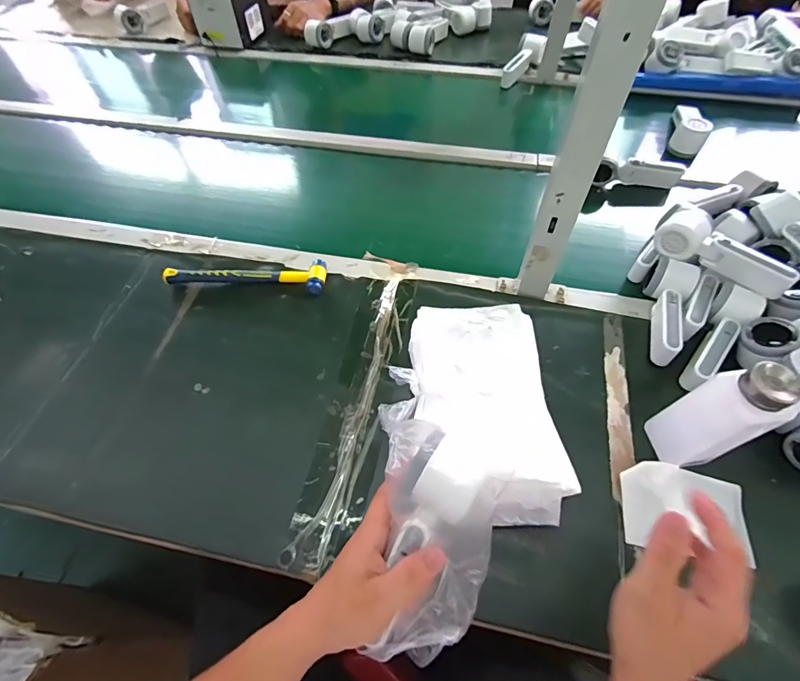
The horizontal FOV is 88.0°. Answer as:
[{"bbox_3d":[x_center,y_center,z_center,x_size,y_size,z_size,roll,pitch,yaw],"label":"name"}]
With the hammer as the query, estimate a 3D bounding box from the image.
[{"bbox_3d":[-0.234,-0.105,0.638,0.241,0.023,0.057,4,61,5],"label":"hammer"}]

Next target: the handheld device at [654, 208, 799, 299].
[{"bbox_3d":[0.448,-0.123,0.570,0.080,0.046,0.169,-34,63,-19],"label":"handheld device"}]

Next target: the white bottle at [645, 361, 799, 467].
[{"bbox_3d":[0.325,0.076,0.422,0.064,0.168,0.067,-21,58,-11],"label":"white bottle"}]

